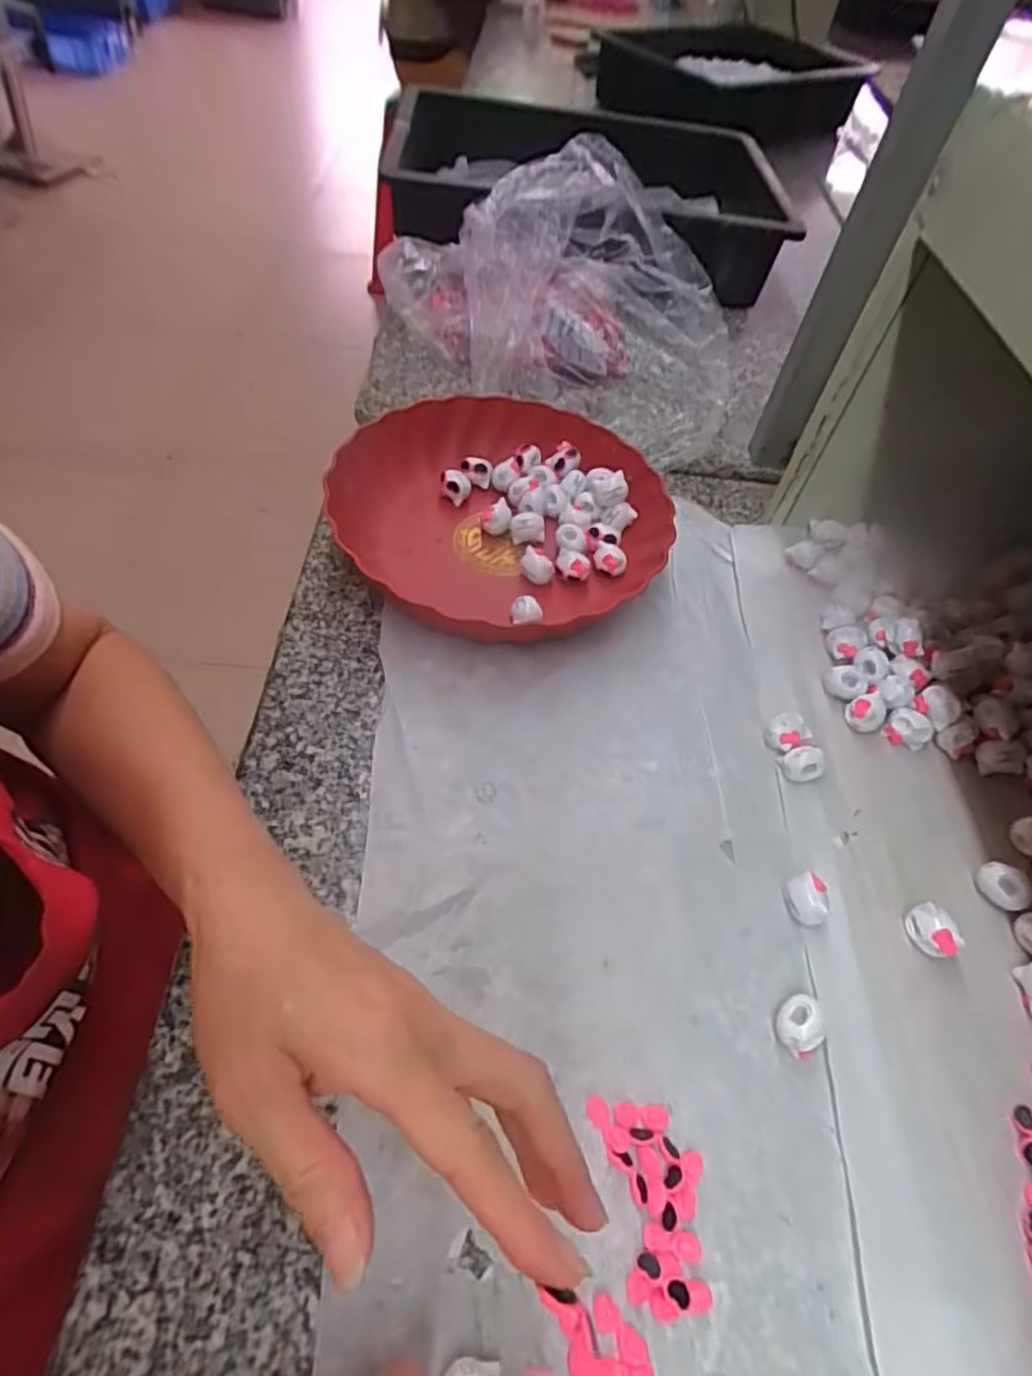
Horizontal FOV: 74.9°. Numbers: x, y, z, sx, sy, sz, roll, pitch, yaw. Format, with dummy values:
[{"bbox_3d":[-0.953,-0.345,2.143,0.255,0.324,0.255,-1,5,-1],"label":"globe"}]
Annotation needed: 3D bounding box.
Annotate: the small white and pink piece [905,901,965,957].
[{"bbox_3d":[0.213,0.125,0.346,0.016,0.022,0.024,0,54,-6],"label":"small white and pink piece"}]

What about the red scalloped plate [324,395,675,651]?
[{"bbox_3d":[-0.006,-0.129,0.503,0.232,0.046,0.231,3,54,-4],"label":"red scalloped plate"}]

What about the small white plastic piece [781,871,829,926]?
[{"bbox_3d":[0.158,0.115,0.364,0.018,0.019,0.024,-10,56,-12],"label":"small white plastic piece"}]

